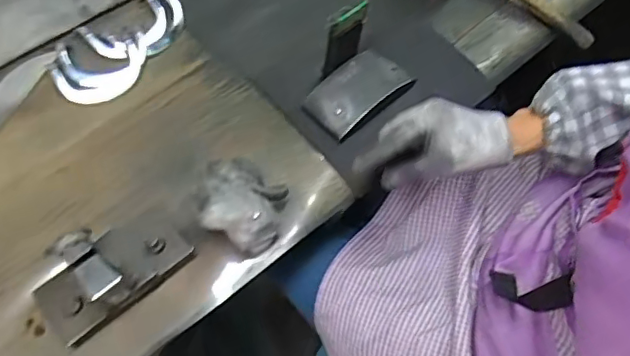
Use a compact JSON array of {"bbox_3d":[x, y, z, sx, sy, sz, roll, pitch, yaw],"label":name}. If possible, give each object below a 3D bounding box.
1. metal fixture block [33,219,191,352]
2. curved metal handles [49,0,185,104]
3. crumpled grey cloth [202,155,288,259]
[{"bbox_3d":[-0.179,0.076,0.480,0.128,0.066,0.059,-38,72,-18],"label":"metal fixture block"},{"bbox_3d":[-0.215,-0.155,0.643,0.084,0.032,0.177,37,69,14],"label":"curved metal handles"},{"bbox_3d":[-0.069,0.026,0.524,0.078,0.053,0.080,10,65,2],"label":"crumpled grey cloth"}]

